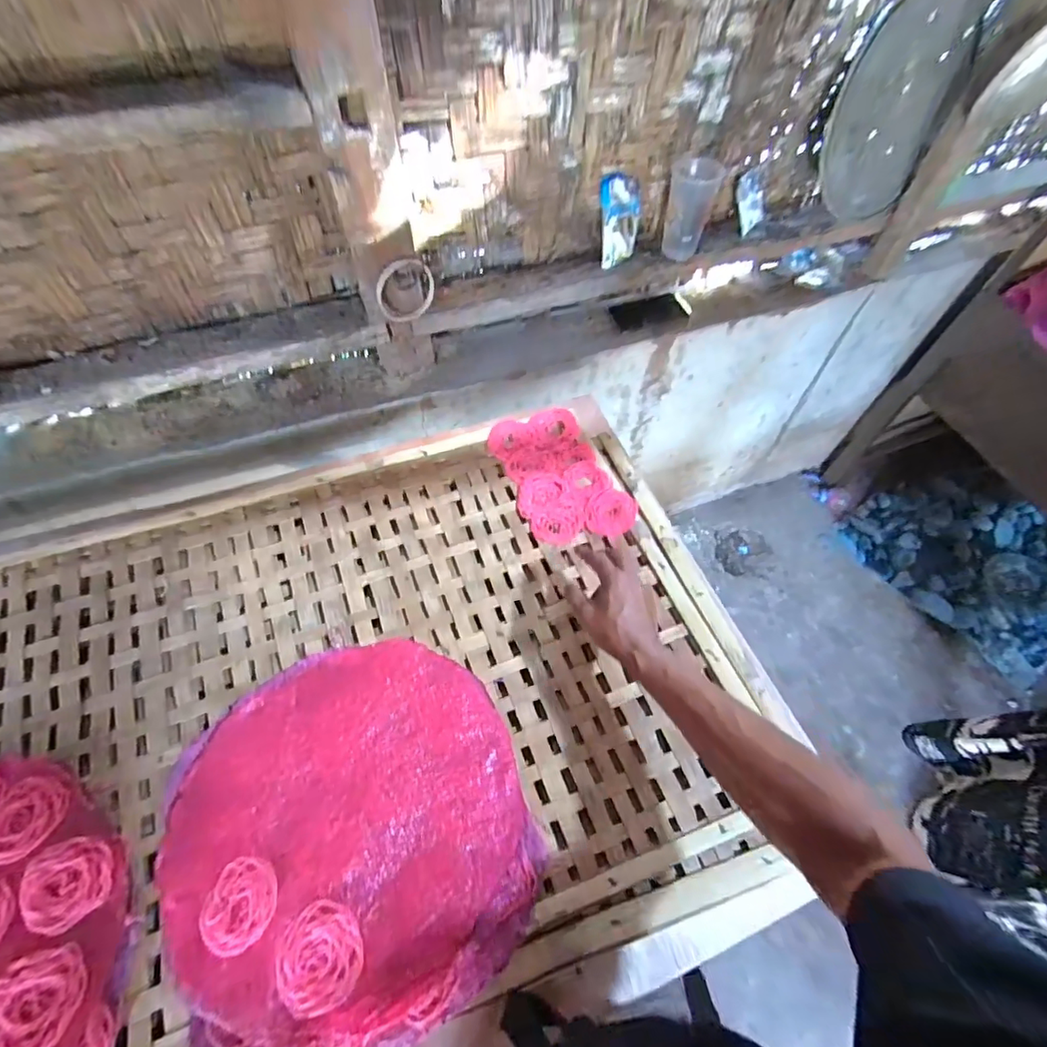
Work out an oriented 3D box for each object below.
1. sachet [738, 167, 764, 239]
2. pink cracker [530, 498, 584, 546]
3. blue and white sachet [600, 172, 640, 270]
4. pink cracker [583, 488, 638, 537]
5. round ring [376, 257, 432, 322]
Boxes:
[{"bbox_3d":[0.418,-0.588,0.963,0.055,0.097,0.013,-25,30,-9],"label":"sachet"},{"bbox_3d":[0.050,-0.002,0.753,0.074,0.013,0.067,-12,60,-11],"label":"pink cracker"},{"bbox_3d":[0.165,-0.502,0.875,0.072,0.131,0.026,-19,36,-17],"label":"blue and white sachet"},{"bbox_3d":[0.125,-0.018,0.760,0.074,0.015,0.068,2,58,-3],"label":"pink cracker"},{"bbox_3d":[-0.172,-0.340,0.775,0.090,0.092,0.018,-31,63,-20],"label":"round ring"}]

